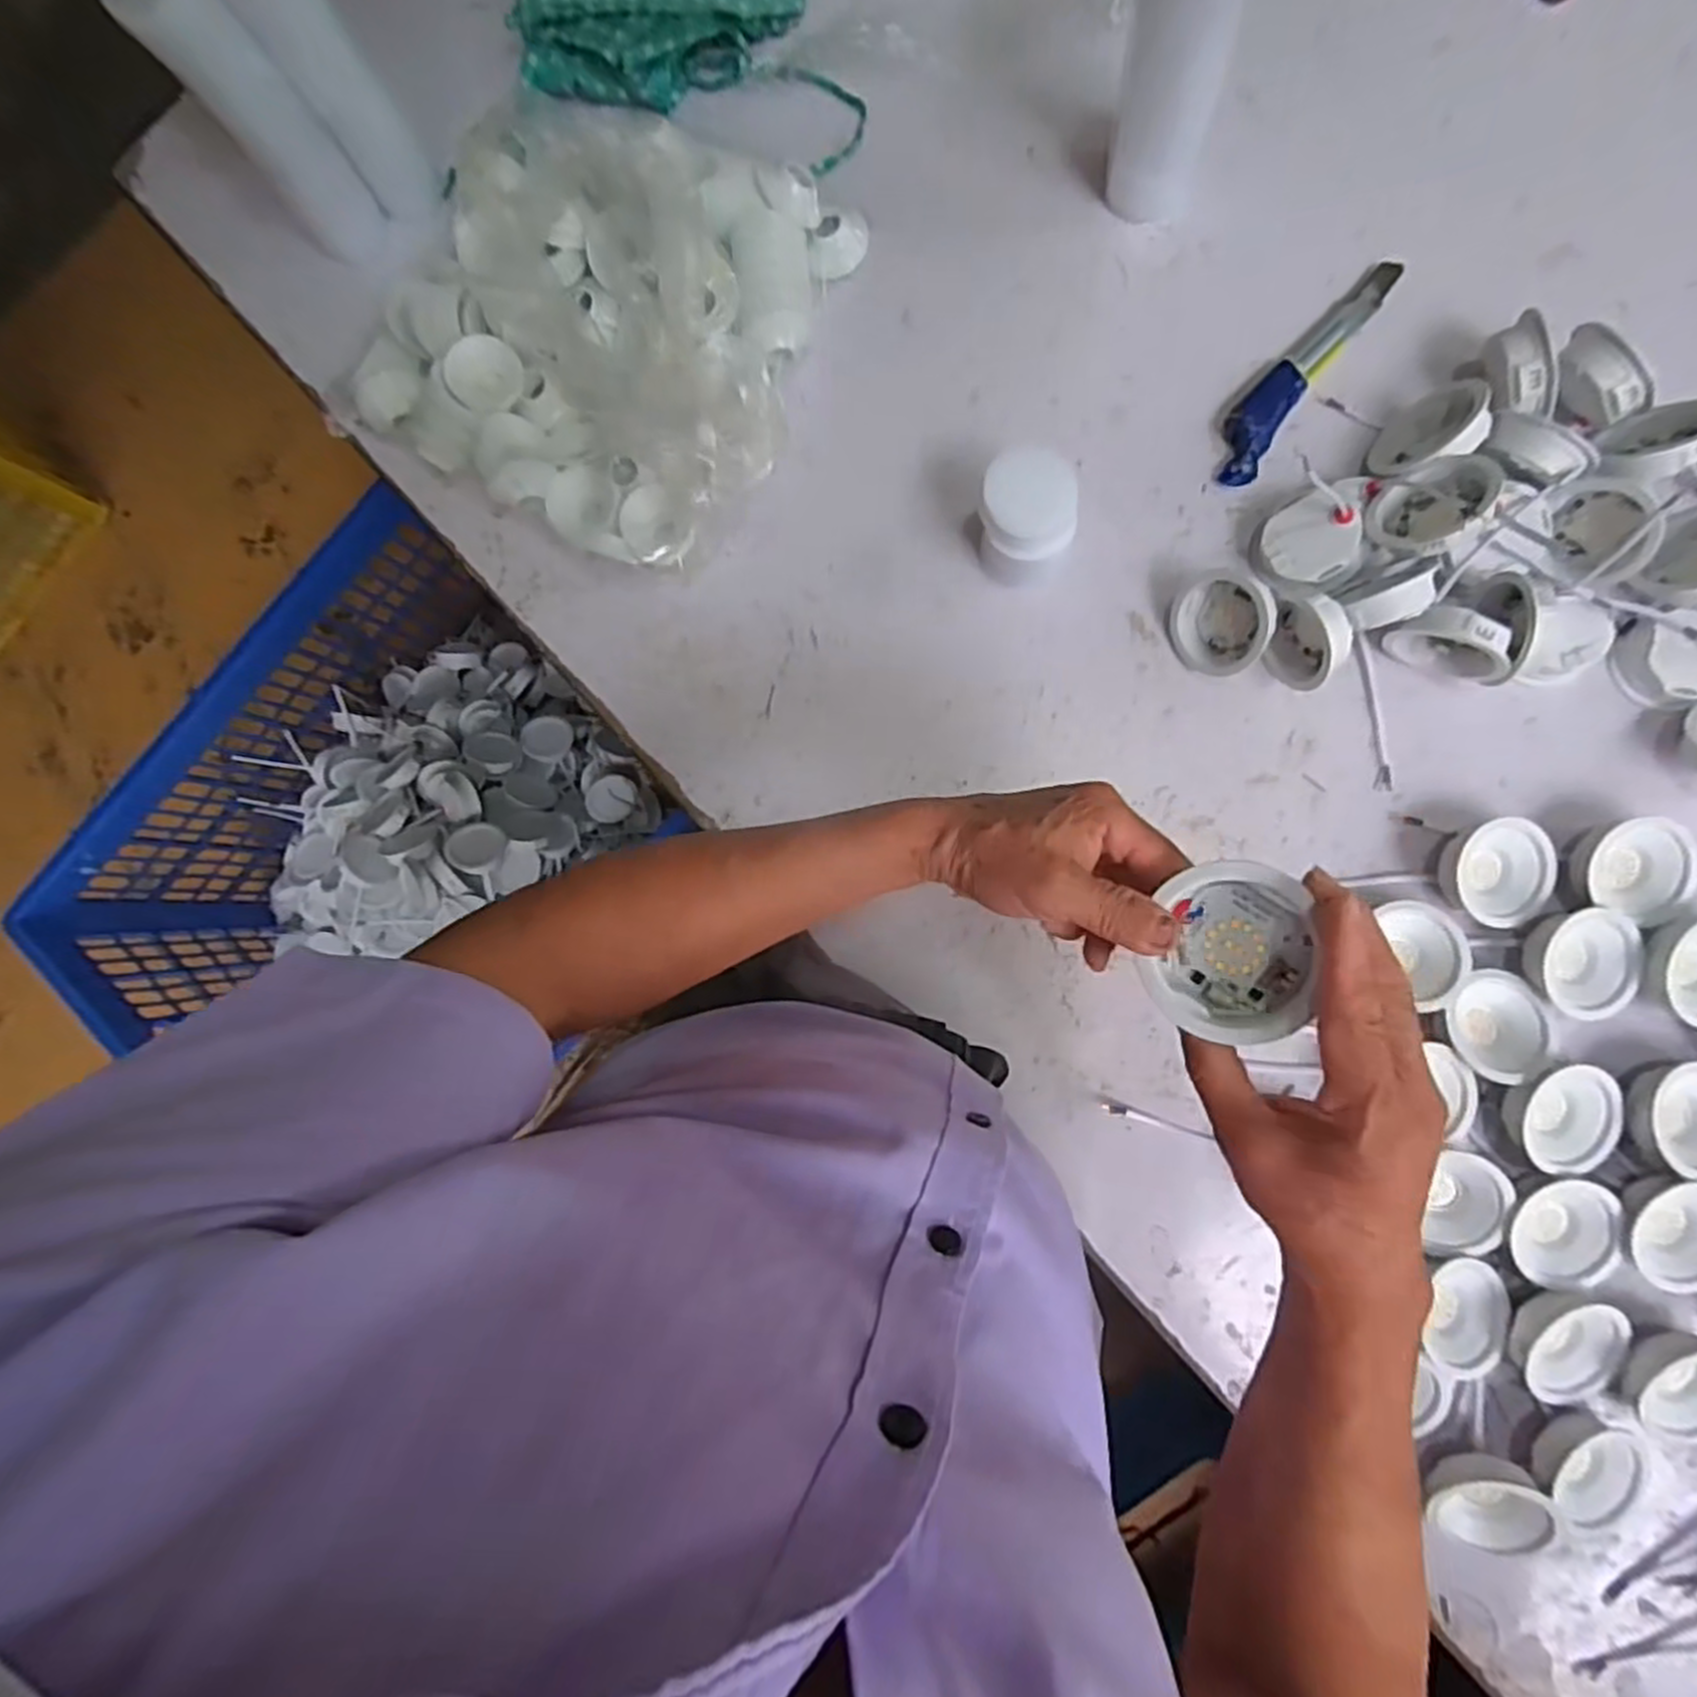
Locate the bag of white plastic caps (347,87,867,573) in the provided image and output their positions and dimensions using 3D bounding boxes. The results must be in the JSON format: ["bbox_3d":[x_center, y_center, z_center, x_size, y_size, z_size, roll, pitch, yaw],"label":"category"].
[{"bbox_3d":[-0.195,-0.412,0.611,0.329,0.101,0.322,25,89,7],"label":"bag of white plastic caps"}]

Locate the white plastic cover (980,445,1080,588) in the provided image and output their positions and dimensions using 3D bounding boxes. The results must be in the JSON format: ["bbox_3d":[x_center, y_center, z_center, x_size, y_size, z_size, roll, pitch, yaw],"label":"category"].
[{"bbox_3d":[0.127,-0.232,0.571,0.068,0.083,0.066,-2,86,6],"label":"white plastic cover"}]

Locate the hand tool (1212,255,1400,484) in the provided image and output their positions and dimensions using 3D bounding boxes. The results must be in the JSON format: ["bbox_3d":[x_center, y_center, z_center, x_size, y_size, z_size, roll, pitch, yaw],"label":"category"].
[{"bbox_3d":[0.334,-0.355,0.588,0.040,0.019,0.196,36,90,7],"label":"hand tool"}]

